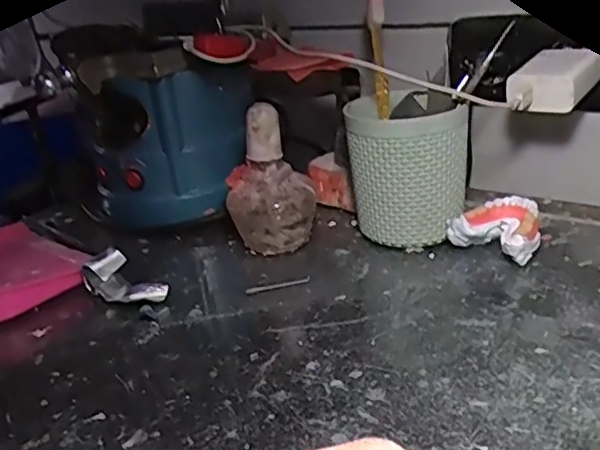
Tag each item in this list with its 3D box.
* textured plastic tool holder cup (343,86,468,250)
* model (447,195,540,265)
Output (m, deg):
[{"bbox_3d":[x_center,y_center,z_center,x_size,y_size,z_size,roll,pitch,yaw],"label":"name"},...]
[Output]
[{"bbox_3d":[0.087,-0.046,0.515,0.091,0.113,0.094,-3,25,10],"label":"textured plastic tool holder cup"},{"bbox_3d":[0.154,0.004,0.482,0.050,0.035,0.061,-25,30,-34],"label":"model"}]

